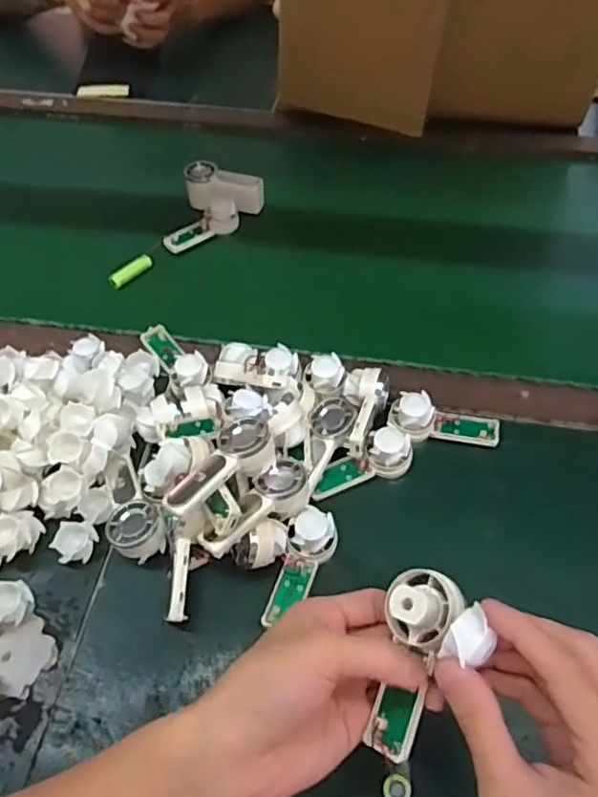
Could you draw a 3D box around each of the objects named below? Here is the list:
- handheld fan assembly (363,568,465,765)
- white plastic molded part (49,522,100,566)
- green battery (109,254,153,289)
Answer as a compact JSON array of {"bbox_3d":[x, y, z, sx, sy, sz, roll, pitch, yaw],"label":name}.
[{"bbox_3d":[0.057,0.135,0.323,0.034,0.028,0.091,15,85,13],"label":"handheld fan assembly"},{"bbox_3d":[-0.172,0.111,0.478,0.031,0.011,0.032,-1,53,1],"label":"white plastic molded part"},{"bbox_3d":[-0.183,-0.138,0.679,0.016,0.013,0.056,31,60,22],"label":"green battery"}]

